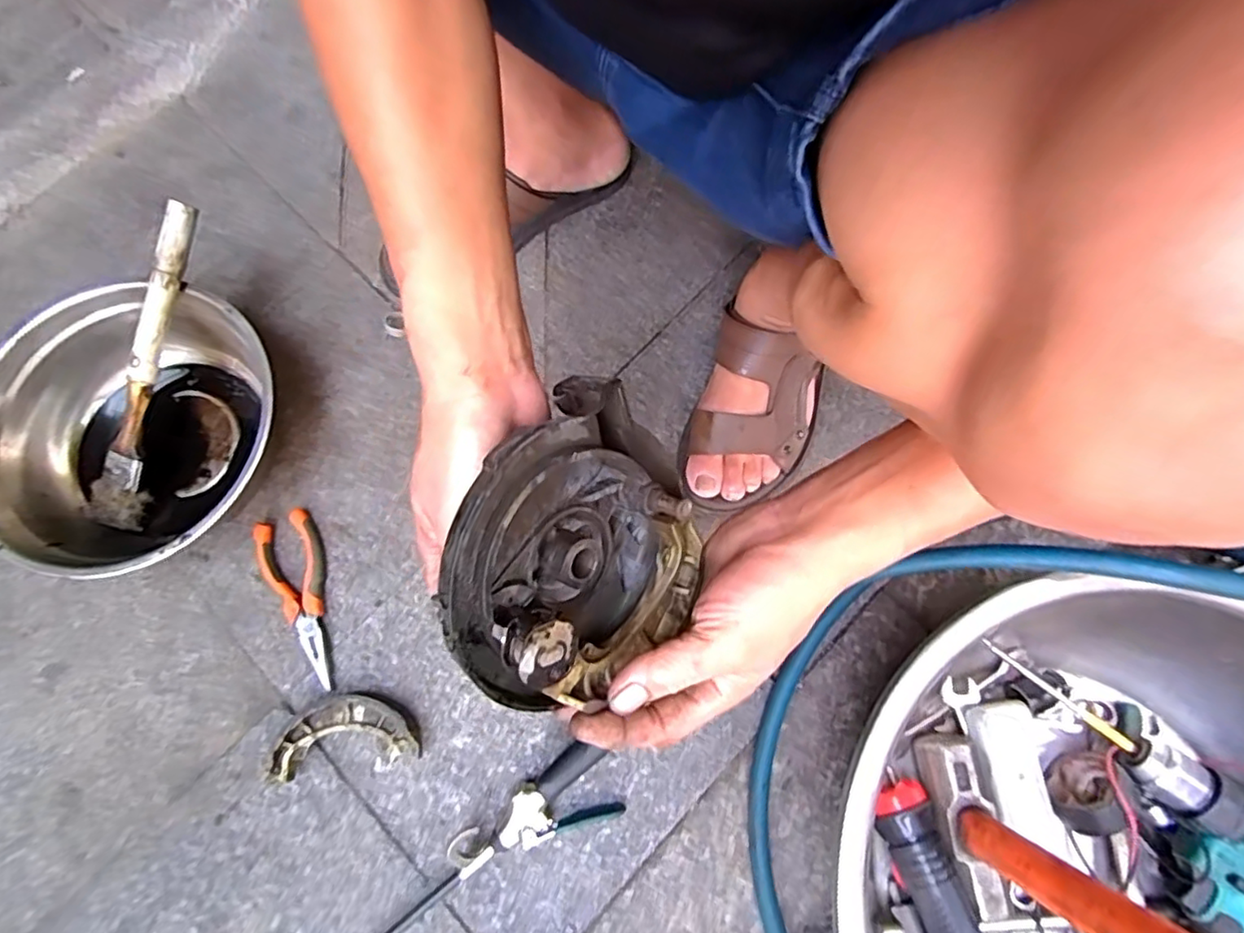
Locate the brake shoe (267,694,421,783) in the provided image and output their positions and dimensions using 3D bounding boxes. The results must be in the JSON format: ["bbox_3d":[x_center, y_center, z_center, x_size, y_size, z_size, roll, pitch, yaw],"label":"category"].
[{"bbox_3d":[-0.220,0.217,0.500,0.113,0.023,0.058,-4,75,-2],"label":"brake shoe"}]

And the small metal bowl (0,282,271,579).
[{"bbox_3d":[-0.413,-0.029,0.535,0.232,0.079,0.241,0,75,-1],"label":"small metal bowl"}]

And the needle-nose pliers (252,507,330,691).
[{"bbox_3d":[-0.277,0.113,0.532,0.051,0.015,0.149,-18,76,-6],"label":"needle-nose pliers"}]

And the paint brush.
[{"bbox_3d":[-0.409,-0.083,0.526,0.046,0.021,0.280,18,97,4],"label":"paint brush"}]

